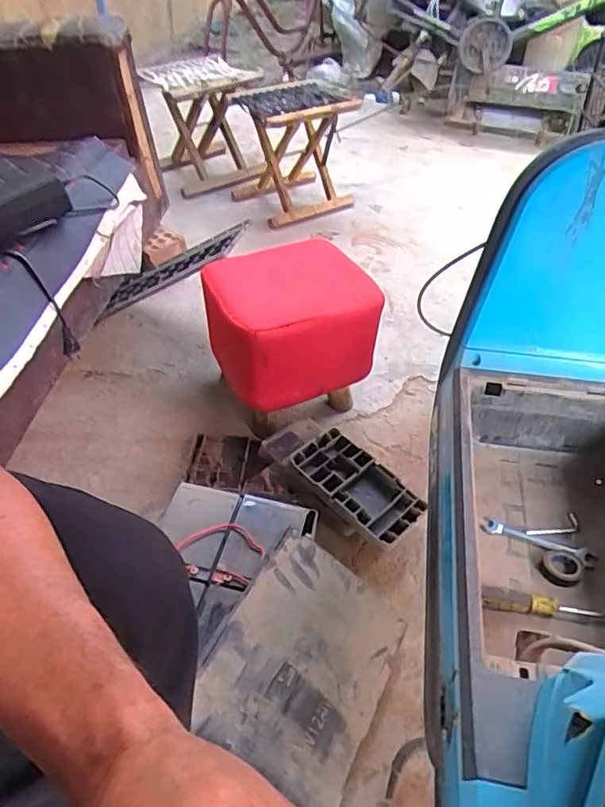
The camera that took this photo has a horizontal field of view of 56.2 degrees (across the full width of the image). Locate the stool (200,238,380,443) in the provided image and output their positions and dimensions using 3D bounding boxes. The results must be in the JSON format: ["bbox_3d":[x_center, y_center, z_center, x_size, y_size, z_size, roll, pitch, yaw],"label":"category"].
[{"bbox_3d":[-0.026,-0.104,1.060,0.292,0.276,0.291,-12,46,-12],"label":"stool"}]

